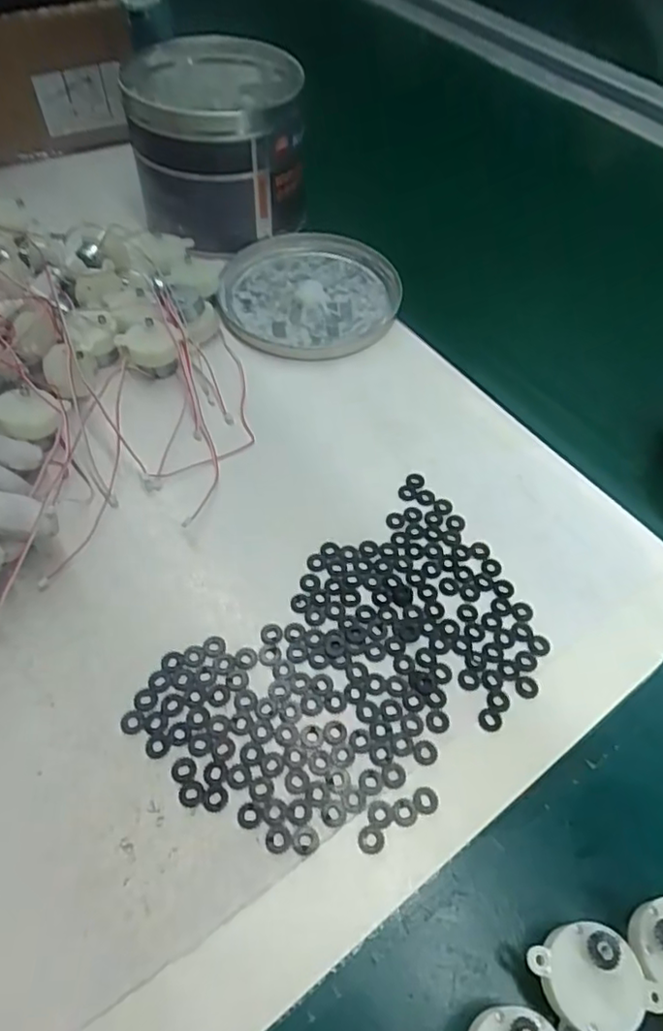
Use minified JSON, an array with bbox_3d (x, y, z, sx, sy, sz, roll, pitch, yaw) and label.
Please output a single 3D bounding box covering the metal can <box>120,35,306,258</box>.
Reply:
[{"bbox_3d":[-0.086,-0.275,0.465,0.127,0.111,0.132,1,54,-2],"label":"metal can"}]

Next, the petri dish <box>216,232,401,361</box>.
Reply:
[{"bbox_3d":[-0.015,-0.162,0.447,0.123,0.019,0.126,8,54,2],"label":"petri dish"}]

